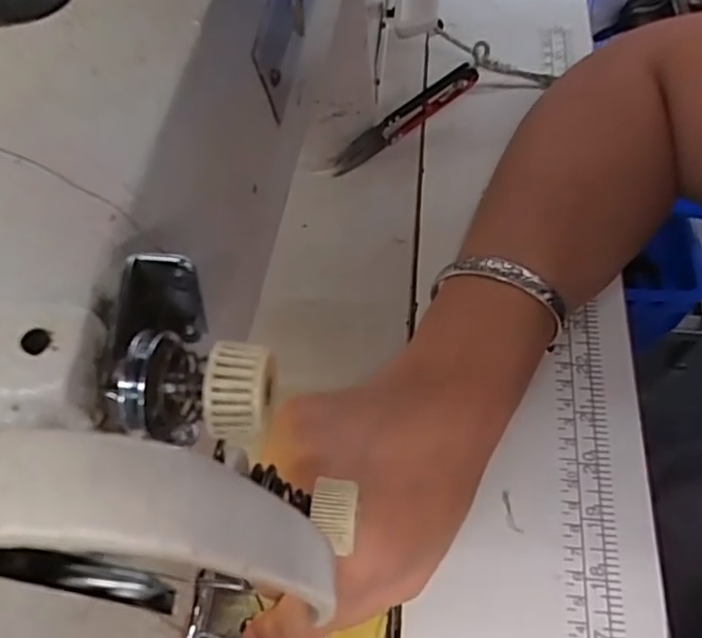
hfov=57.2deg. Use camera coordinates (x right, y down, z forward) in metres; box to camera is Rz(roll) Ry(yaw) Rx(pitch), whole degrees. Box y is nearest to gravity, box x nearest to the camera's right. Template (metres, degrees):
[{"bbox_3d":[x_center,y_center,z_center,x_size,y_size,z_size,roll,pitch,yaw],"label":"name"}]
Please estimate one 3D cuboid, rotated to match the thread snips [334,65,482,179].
[{"bbox_3d":[0.034,-0.124,0.399,0.108,0.022,0.006,-36,66,-4],"label":"thread snips"}]

